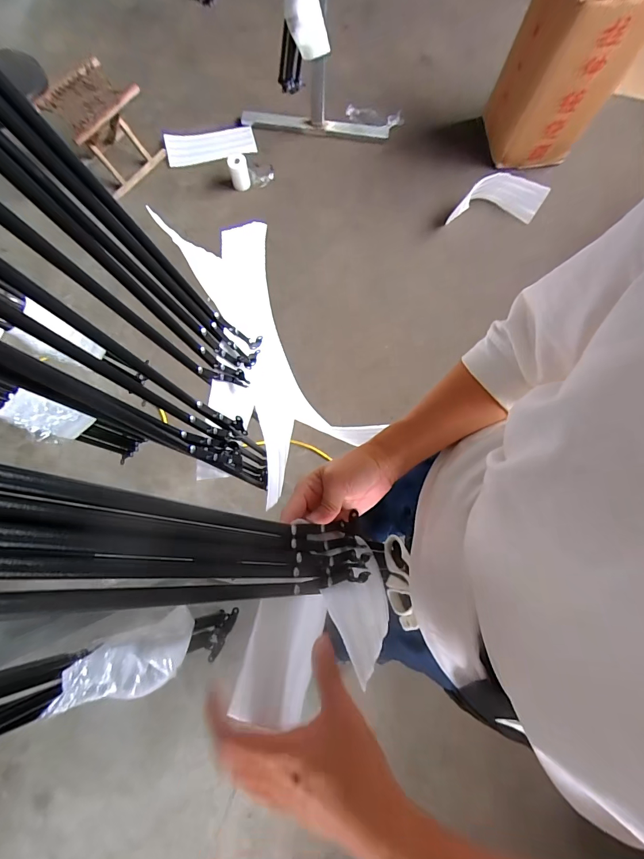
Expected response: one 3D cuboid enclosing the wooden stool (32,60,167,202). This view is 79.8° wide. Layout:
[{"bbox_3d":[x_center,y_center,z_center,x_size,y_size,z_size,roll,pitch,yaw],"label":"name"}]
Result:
[{"bbox_3d":[-0.791,-1.091,1.409,0.241,0.292,0.281,30,76,6],"label":"wooden stool"}]

